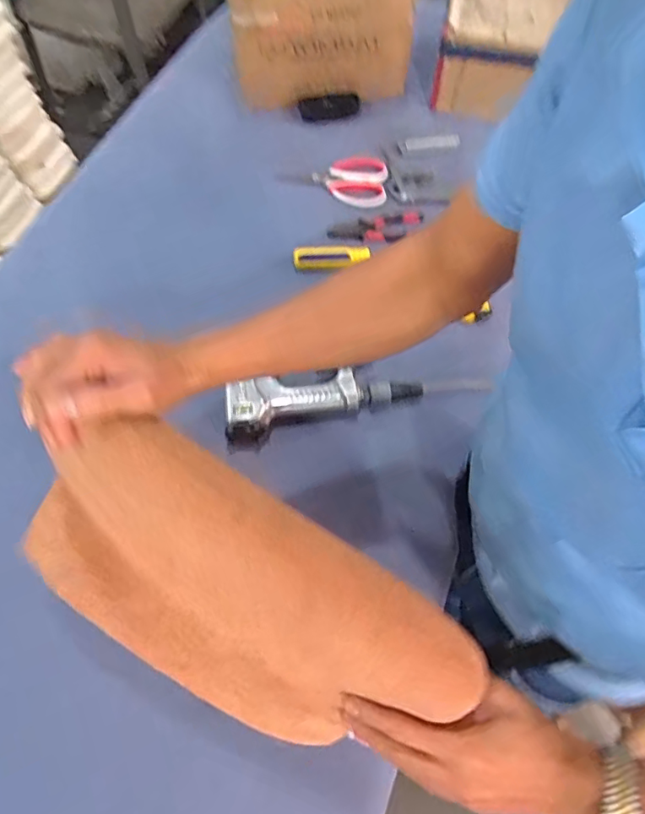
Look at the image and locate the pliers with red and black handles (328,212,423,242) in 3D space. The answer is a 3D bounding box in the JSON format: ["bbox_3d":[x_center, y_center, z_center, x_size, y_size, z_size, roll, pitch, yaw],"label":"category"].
[{"bbox_3d":[0.085,-0.279,0.826,0.150,0.013,0.057,-10,63,-6],"label":"pliers with red and black handles"}]

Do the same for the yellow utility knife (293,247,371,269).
[{"bbox_3d":[0.013,-0.224,0.780,0.111,0.023,0.023,-4,63,-3],"label":"yellow utility knife"}]

